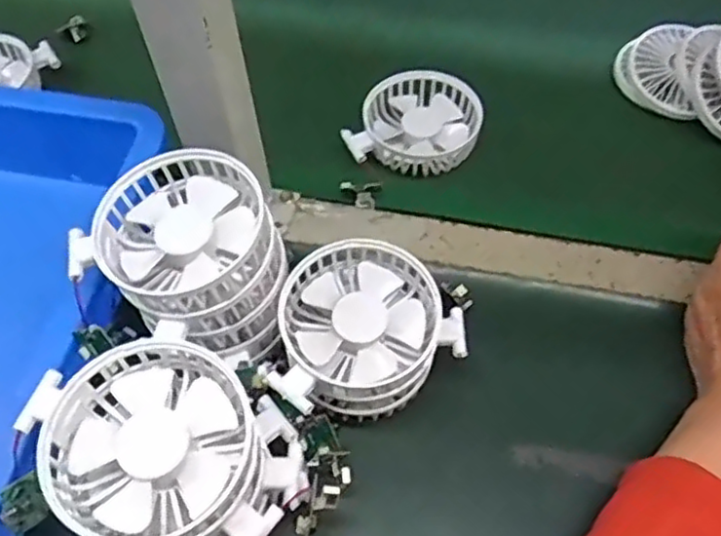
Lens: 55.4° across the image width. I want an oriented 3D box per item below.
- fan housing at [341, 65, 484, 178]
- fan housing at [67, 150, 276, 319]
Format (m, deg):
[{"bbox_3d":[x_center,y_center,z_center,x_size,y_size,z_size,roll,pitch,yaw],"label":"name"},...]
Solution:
[{"bbox_3d":[0.045,-0.114,0.540,0.094,0.033,0.092,14,58,9],"label":"fan housing"},{"bbox_3d":[-0.096,-0.021,0.372,0.095,0.034,0.091,0,57,0],"label":"fan housing"}]

